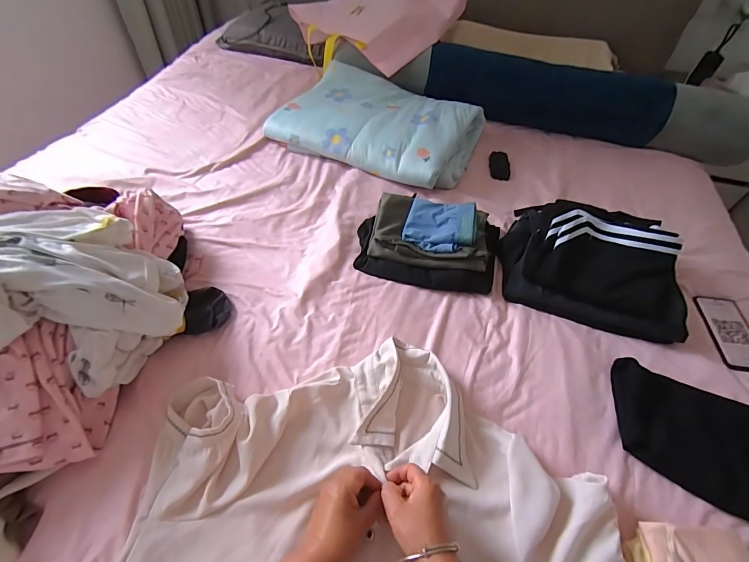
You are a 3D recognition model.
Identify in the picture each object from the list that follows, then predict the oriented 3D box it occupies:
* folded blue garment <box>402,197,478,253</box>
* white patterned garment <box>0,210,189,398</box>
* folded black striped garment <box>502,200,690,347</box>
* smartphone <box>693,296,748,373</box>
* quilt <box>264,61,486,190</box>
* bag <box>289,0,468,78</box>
[{"bbox_3d":[0.137,-0.116,0.761,0.140,0.038,0.126,14,51,7],"label":"folded blue garment"},{"bbox_3d":[-0.425,0.016,0.518,0.222,0.255,0.238,2,51,-3],"label":"white patterned garment"},{"bbox_3d":[0.433,-0.054,0.732,0.327,0.120,0.259,18,52,10],"label":"folded black striped garment"},{"bbox_3d":[0.690,0.099,0.713,0.083,0.016,0.164,9,51,3],"label":"smartphone"},{"bbox_3d":[0.015,-0.439,1.028,0.519,0.110,0.359,22,53,13],"label":"quilt"},{"bbox_3d":[0.038,-0.843,1.171,0.545,0.077,0.433,-22,69,6],"label":"bag"}]

